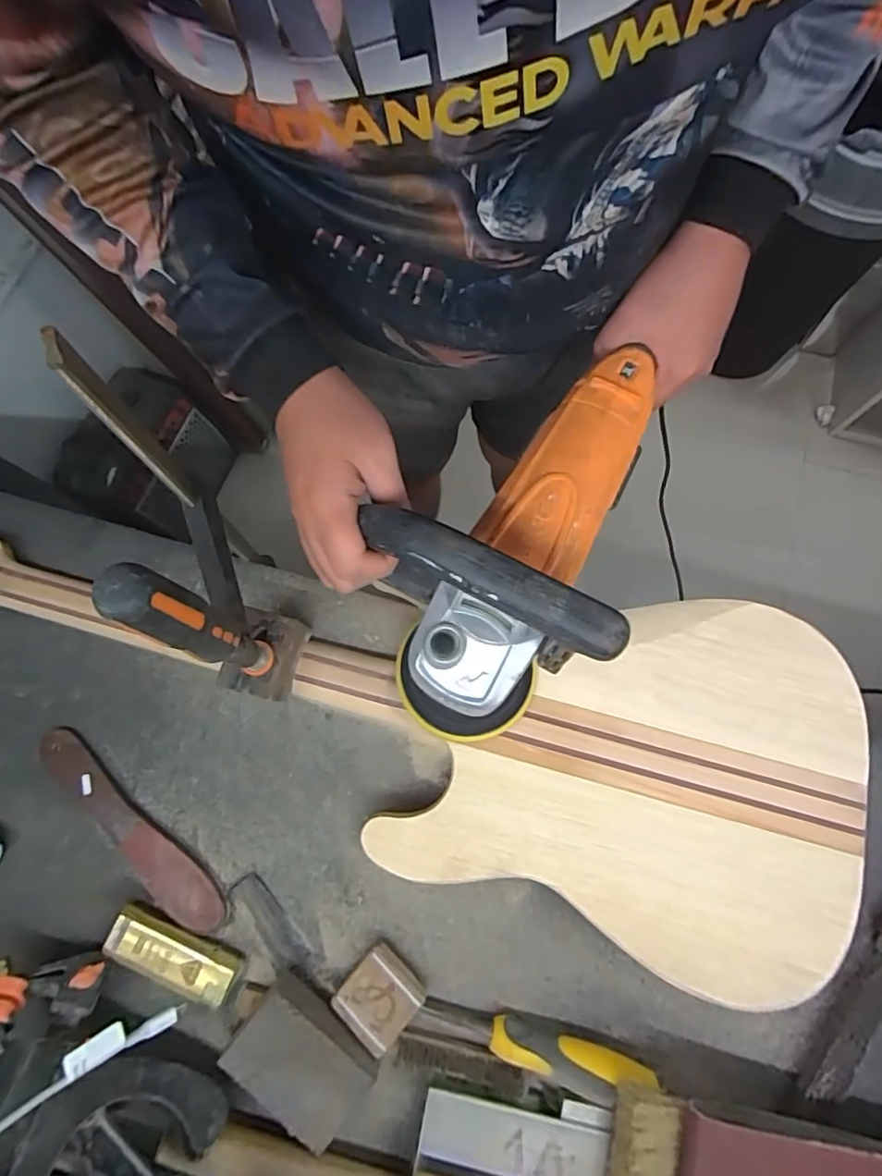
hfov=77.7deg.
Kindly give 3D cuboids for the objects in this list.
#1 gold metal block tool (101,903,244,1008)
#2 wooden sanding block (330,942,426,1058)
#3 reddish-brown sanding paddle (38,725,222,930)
[{"bbox_3d":[-0.217,0.298,0.447,0.108,0.016,0.039,23,75,6],"label":"gold metal block tool"},{"bbox_3d":[-0.049,0.324,0.437,0.055,0.027,0.055,40,78,10],"label":"wooden sanding block"},{"bbox_3d":[-0.271,0.207,0.475,0.224,0.008,0.037,43,78,10],"label":"reddish-brown sanding paddle"}]

